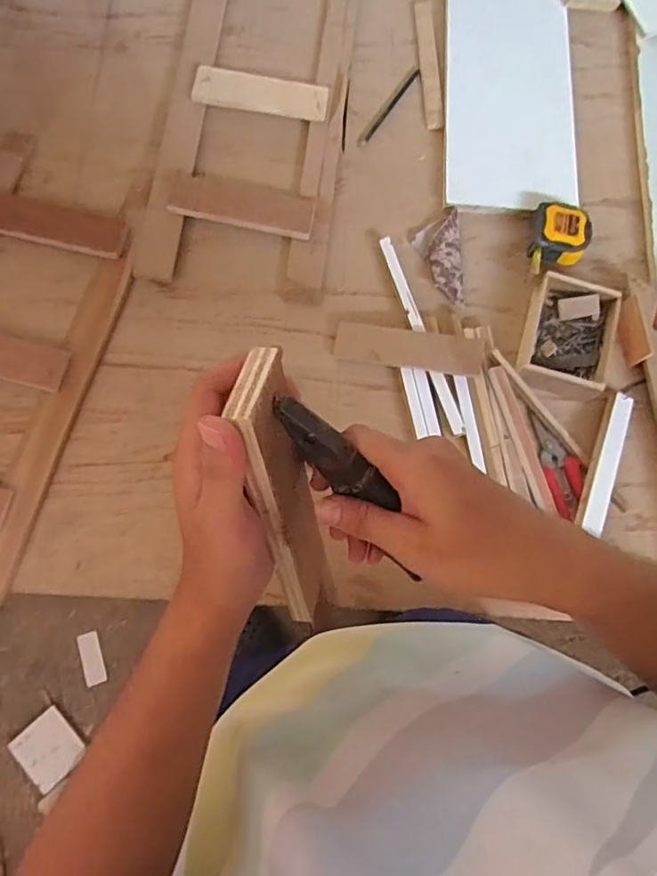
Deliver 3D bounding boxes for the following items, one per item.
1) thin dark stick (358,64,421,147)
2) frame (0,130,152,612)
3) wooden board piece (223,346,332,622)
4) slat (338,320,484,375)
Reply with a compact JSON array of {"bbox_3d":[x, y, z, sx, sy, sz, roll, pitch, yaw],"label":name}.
[{"bbox_3d":[0.090,-0.498,0.836,0.015,0.006,0.165,32,78,6],"label":"thin dark stick"},{"bbox_3d":[-0.413,-0.105,0.703,0.237,0.028,0.566,13,77,2],"label":"frame"},{"bbox_3d":[-0.024,0.043,0.324,0.014,0.189,0.050,7,42,19],"label":"wooden board piece"},{"bbox_3d":[0.104,-0.115,0.718,0.185,0.008,0.052,8,83,8],"label":"slat"}]

